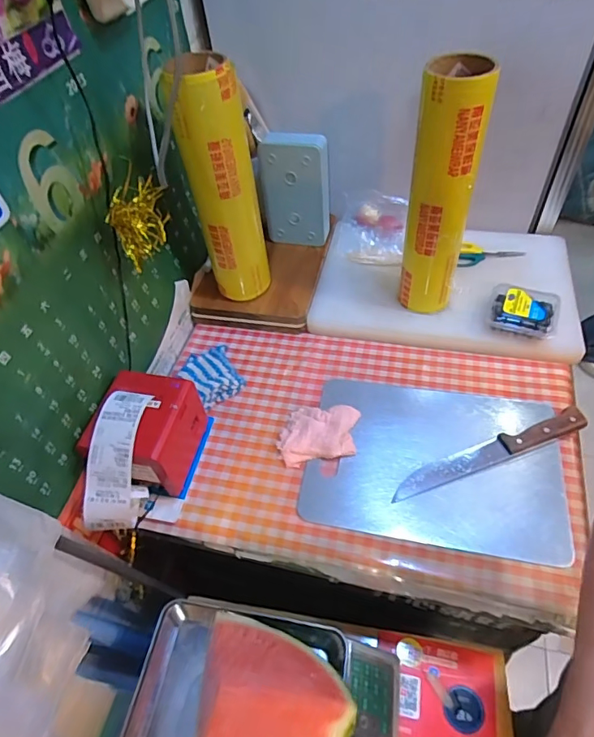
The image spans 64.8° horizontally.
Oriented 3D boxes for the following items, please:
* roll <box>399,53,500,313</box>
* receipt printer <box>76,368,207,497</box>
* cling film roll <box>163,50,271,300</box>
[{"bbox_3d":[0.212,-0.245,0.694,0.087,0.352,0.095,8,53,12],"label":"roll"},{"bbox_3d":[-0.203,0.088,0.647,0.107,0.124,0.128,10,53,14],"label":"receipt printer"},{"bbox_3d":[-0.111,-0.267,0.734,0.099,0.373,0.085,-11,51,-3],"label":"cling film roll"}]

